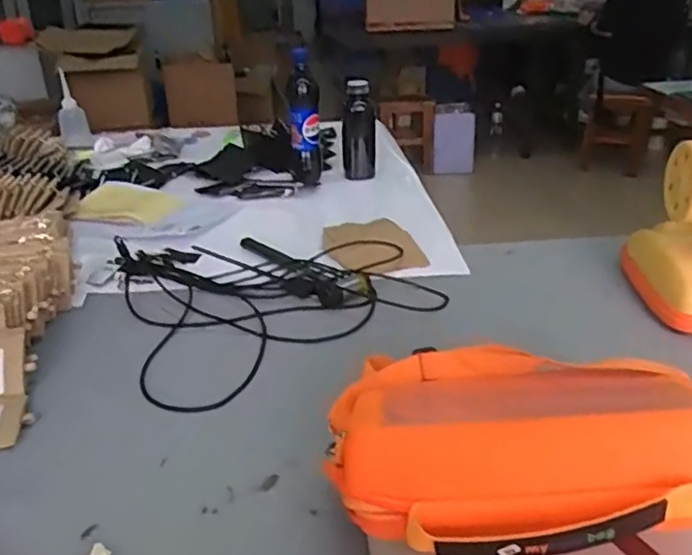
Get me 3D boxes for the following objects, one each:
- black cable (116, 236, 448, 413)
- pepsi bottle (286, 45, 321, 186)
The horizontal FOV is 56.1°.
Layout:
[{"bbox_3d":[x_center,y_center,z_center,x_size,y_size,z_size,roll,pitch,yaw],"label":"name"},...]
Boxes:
[{"bbox_3d":[-0.087,0.009,0.842,0.373,0.028,0.373,-12,29,-21],"label":"black cable"},{"bbox_3d":[-0.081,-0.305,1.239,0.058,0.240,0.078,-1,27,-1],"label":"pepsi bottle"}]

